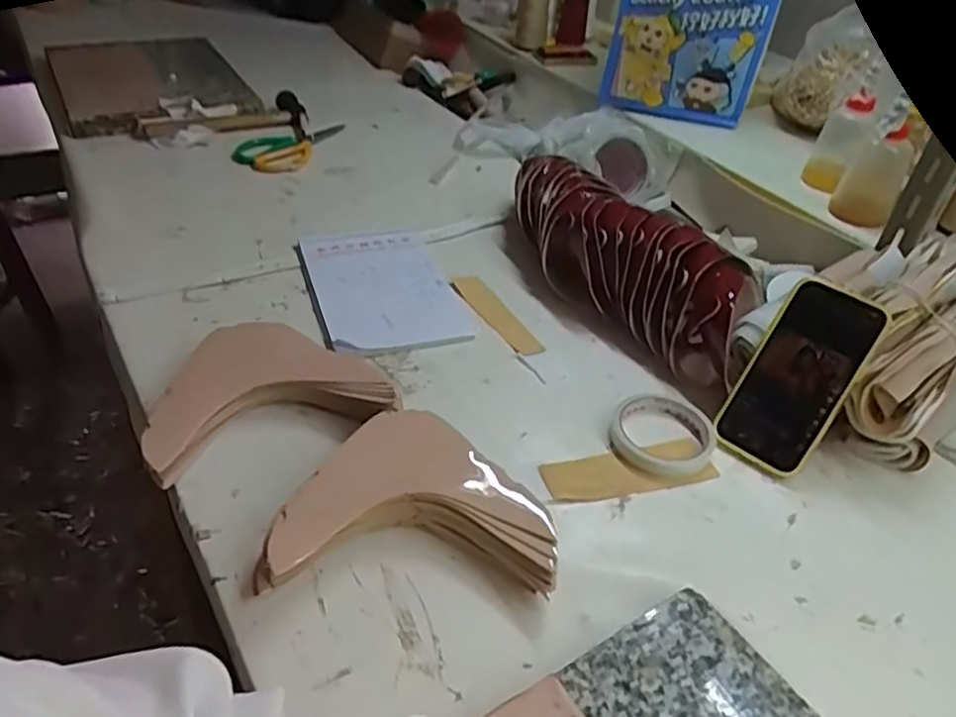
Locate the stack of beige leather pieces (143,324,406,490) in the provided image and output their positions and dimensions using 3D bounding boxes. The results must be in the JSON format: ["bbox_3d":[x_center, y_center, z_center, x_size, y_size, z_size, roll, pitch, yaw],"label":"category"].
[{"bbox_3d":[-0.180,0.022,0.592,0.194,0.045,0.145,-11,42,-20],"label":"stack of beige leather pieces"}]

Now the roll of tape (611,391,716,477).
[{"bbox_3d":[0.161,0.062,0.615,0.088,0.014,0.093,3,40,-3],"label":"roll of tape"}]

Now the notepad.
[{"bbox_3d":[-0.105,-0.078,0.753,0.146,0.014,0.201,-10,41,-19],"label":"notepad"}]

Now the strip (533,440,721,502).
[{"bbox_3d":[0.128,0.095,0.590,0.148,0.006,0.046,-6,44,-17],"label":"strip"}]

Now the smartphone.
[{"bbox_3d":[0.276,0.018,0.601,0.077,0.164,0.016,33,12,29],"label":"smartphone"}]

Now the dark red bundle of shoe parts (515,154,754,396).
[{"bbox_3d":[0.148,-0.105,0.756,0.111,0.102,0.356,-23,47,-31],"label":"dark red bundle of shoe parts"}]

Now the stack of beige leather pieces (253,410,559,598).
[{"bbox_3d":[-0.049,0.101,0.526,0.201,0.050,0.157,2,40,-4],"label":"stack of beige leather pieces"}]

